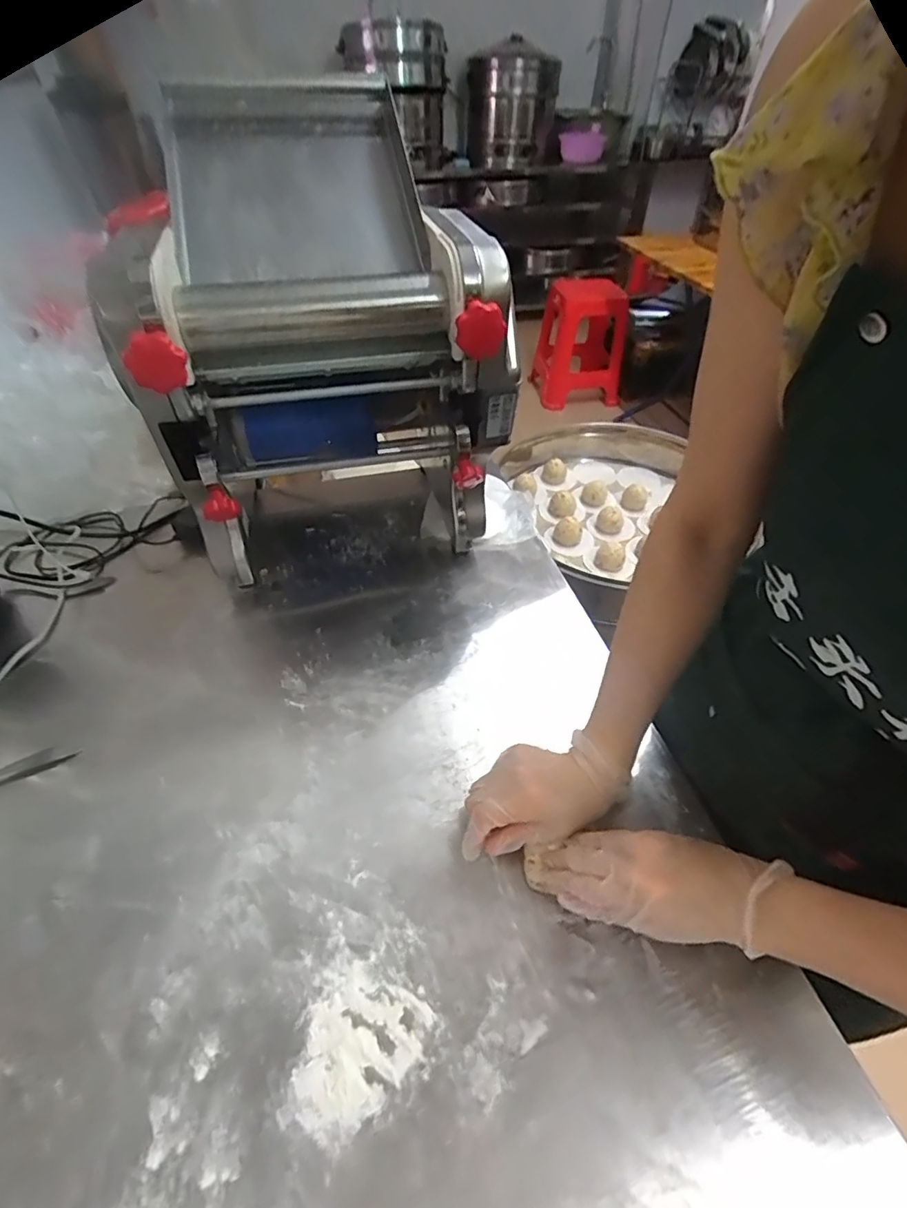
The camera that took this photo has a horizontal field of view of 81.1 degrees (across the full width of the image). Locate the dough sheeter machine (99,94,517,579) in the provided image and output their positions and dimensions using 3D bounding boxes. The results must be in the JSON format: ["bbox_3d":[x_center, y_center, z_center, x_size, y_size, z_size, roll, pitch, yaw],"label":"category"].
[{"bbox_3d":[-0.152,-0.292,0.642,0.348,0.433,0.395,-9,48,-10],"label":"dough sheeter machine"}]

